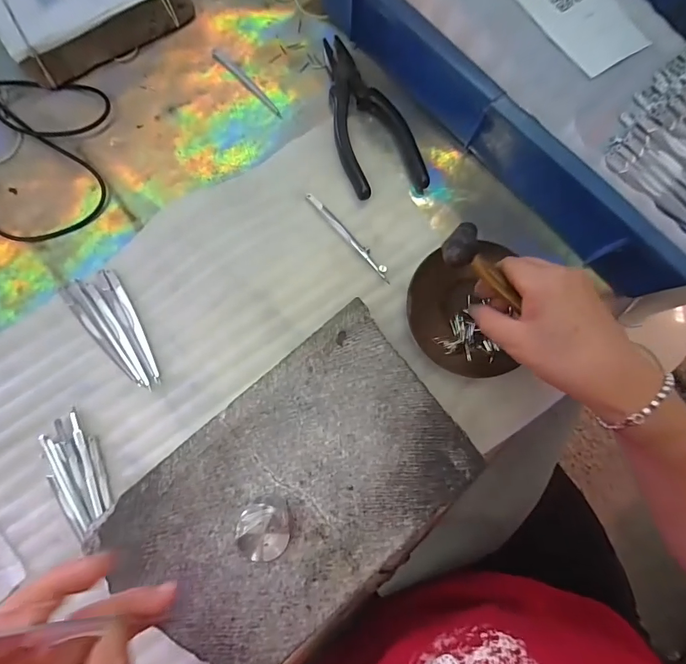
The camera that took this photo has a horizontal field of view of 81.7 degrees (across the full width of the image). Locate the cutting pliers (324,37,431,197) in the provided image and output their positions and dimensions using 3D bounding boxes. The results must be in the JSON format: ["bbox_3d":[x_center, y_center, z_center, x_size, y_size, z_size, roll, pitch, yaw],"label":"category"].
[{"bbox_3d":[0.021,-0.199,0.363,0.067,0.017,0.159,-19,82,-4],"label":"cutting pliers"}]

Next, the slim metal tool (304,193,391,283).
[{"bbox_3d":[0.005,-0.086,0.352,0.009,0.006,0.105,-42,84,-7],"label":"slim metal tool"}]

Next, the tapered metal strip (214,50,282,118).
[{"bbox_3d":[-0.089,-0.234,0.371,0.092,0.004,0.009,44,83,5],"label":"tapered metal strip"}]

